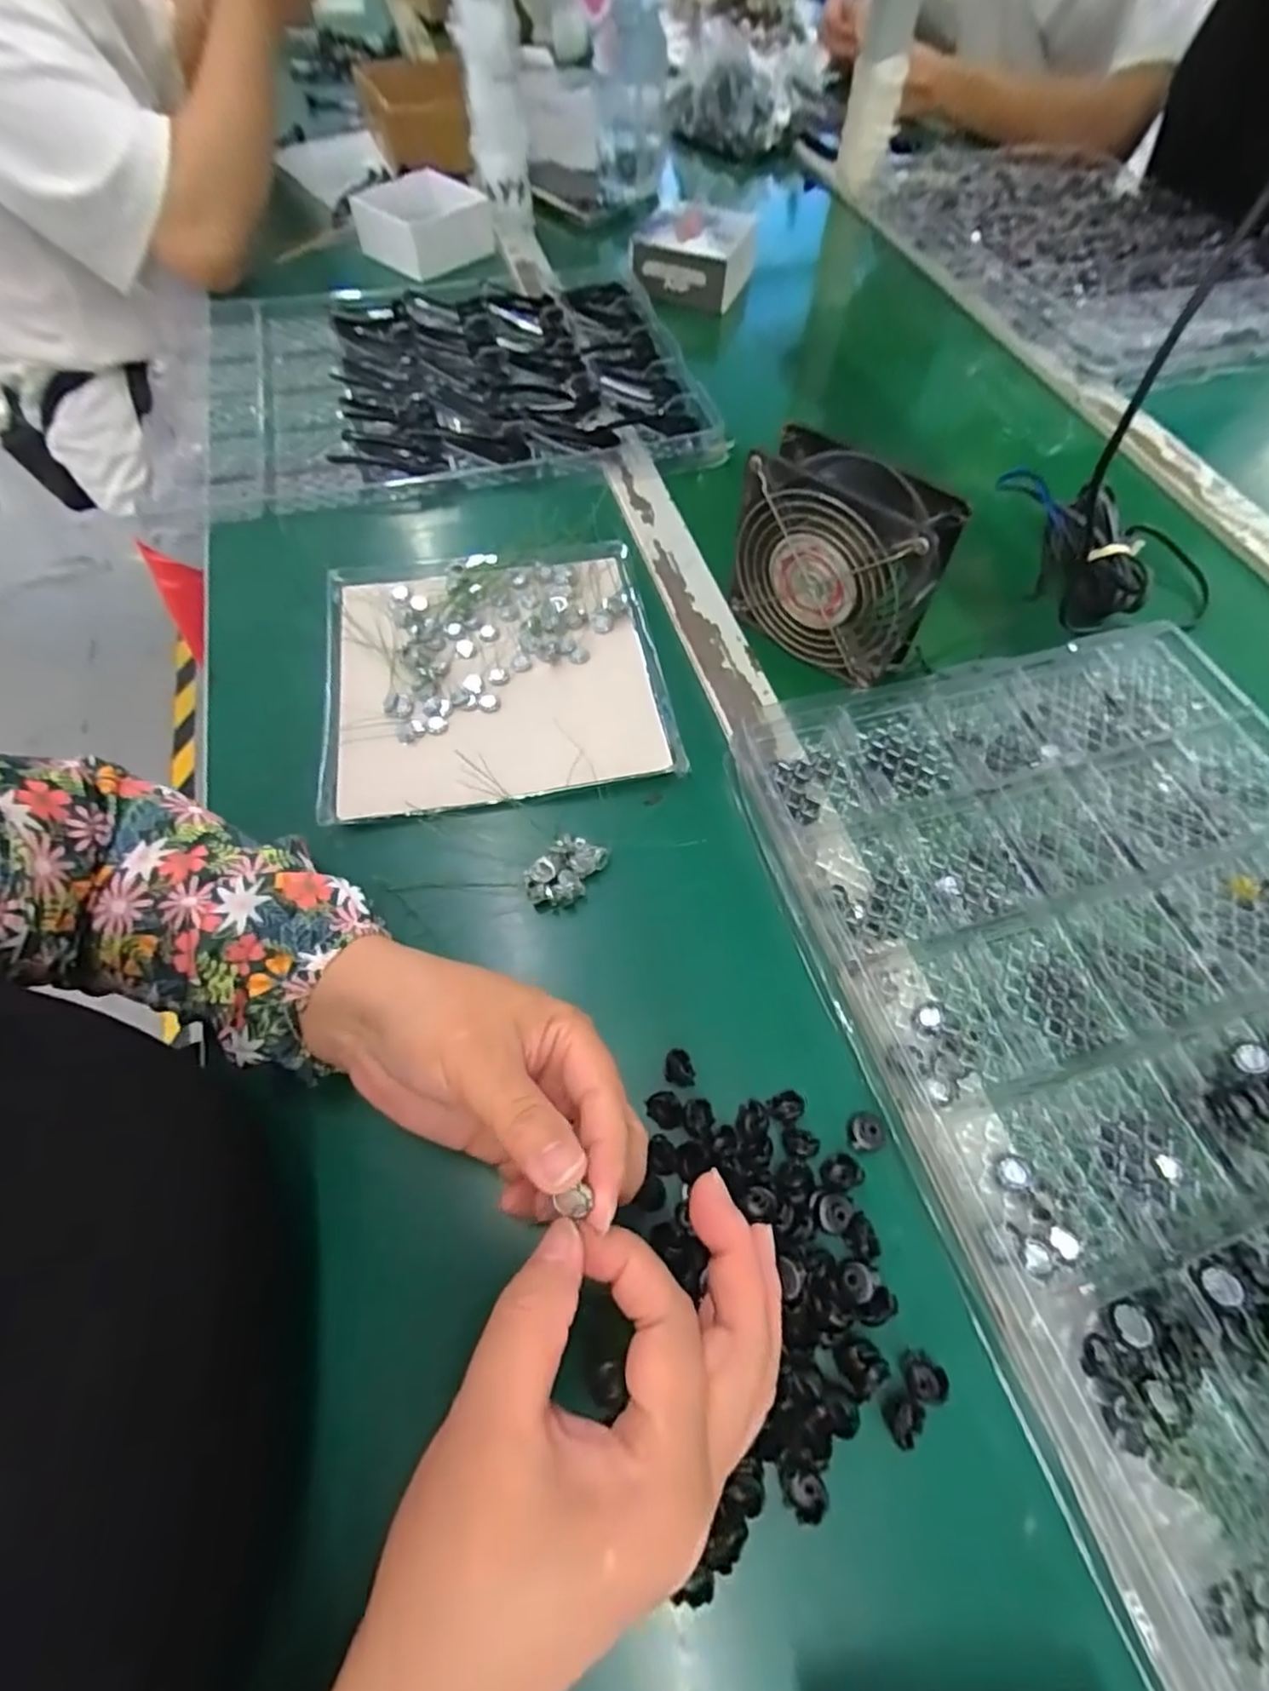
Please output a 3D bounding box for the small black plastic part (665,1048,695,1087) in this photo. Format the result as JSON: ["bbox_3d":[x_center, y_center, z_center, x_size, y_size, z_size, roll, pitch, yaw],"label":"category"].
[{"bbox_3d":[0.021,0.103,0.311,0.013,0.007,0.015,2,61,0],"label":"small black plastic part"}]

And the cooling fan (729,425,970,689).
[{"bbox_3d":[0.121,-0.171,0.405,0.118,0.104,0.046,40,68,19],"label":"cooling fan"}]

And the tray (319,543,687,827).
[{"bbox_3d":[-0.088,-0.113,0.420,0.200,0.016,0.201,-9,62,-6],"label":"tray"}]

